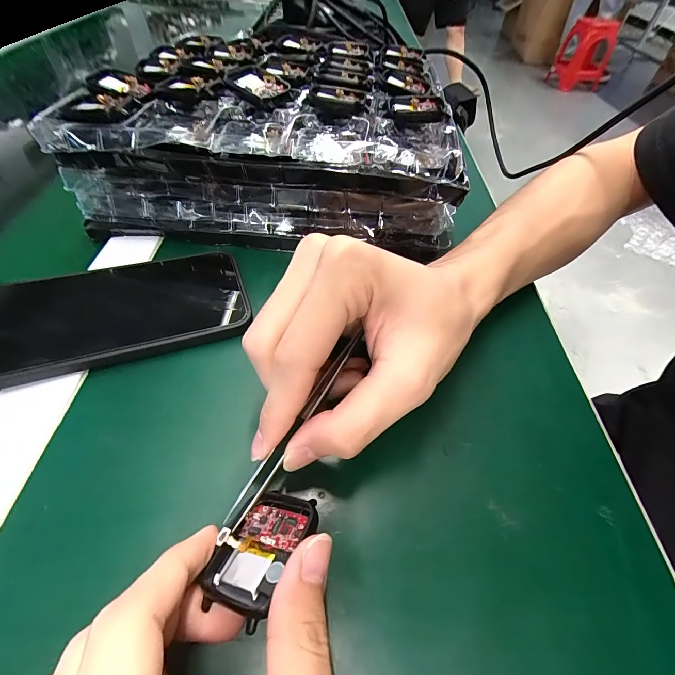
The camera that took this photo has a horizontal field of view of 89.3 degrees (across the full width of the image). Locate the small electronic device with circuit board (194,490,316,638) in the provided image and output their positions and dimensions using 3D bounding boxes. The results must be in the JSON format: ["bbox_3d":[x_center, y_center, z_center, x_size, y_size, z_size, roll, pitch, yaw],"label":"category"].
[{"bbox_3d":[-0.031,0.081,0.138,0.034,0.011,0.047,1,31,36],"label":"small electronic device with circuit board"}]

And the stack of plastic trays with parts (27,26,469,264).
[{"bbox_3d":[-0.048,-0.187,0.308,0.275,0.082,0.231,4,51,1],"label":"stack of plastic trays with parts"}]

